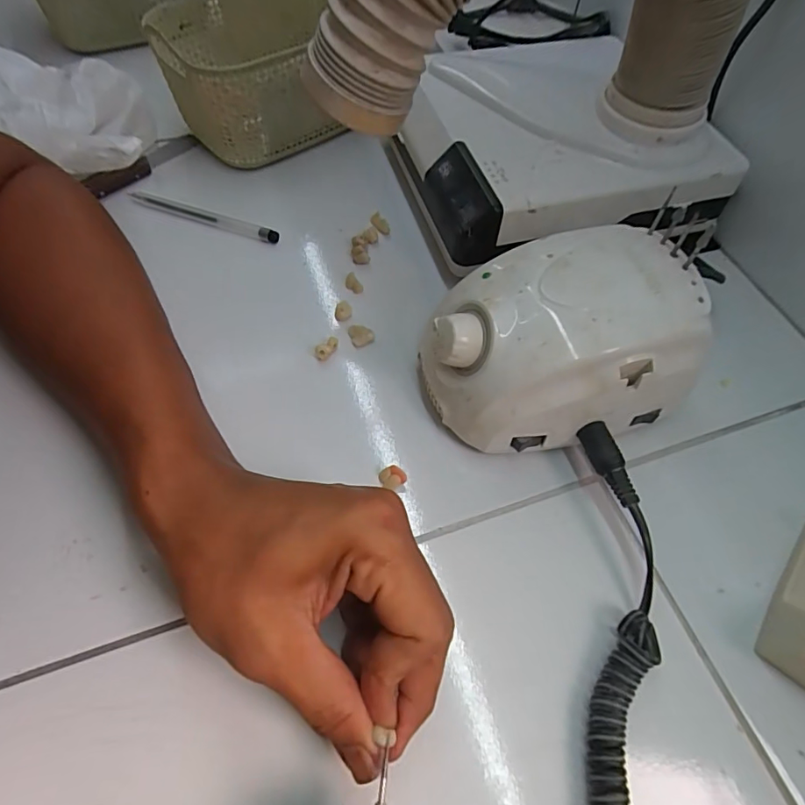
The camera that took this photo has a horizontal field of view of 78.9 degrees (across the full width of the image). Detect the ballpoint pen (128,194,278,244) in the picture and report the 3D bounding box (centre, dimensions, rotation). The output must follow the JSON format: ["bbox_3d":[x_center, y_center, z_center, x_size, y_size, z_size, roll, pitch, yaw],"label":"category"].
[{"bbox_3d":[-0.153,-0.143,0.379,0.125,0.015,0.006,19,61,9],"label":"ballpoint pen"}]

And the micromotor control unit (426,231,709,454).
[{"bbox_3d":[0.083,-0.030,0.278,0.138,0.085,0.098,-14,61,-10],"label":"micromotor control unit"}]

